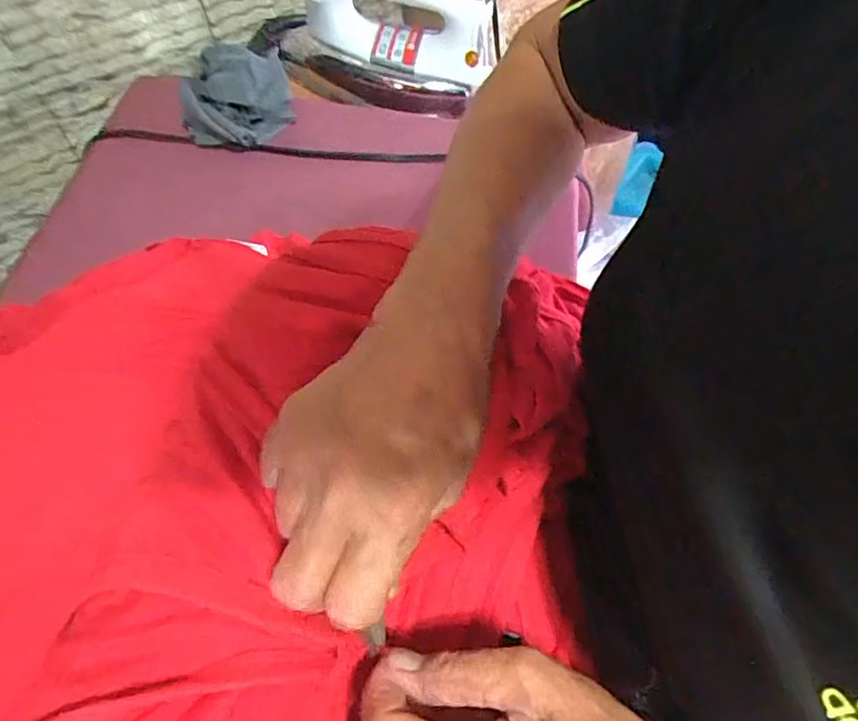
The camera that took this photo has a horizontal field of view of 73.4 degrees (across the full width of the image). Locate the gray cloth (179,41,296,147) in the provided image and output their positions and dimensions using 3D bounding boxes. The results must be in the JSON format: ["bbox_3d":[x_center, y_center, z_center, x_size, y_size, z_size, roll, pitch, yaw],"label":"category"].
[{"bbox_3d":[-0.183,-0.251,0.540,0.099,0.056,0.093,-17,59,-9],"label":"gray cloth"}]

